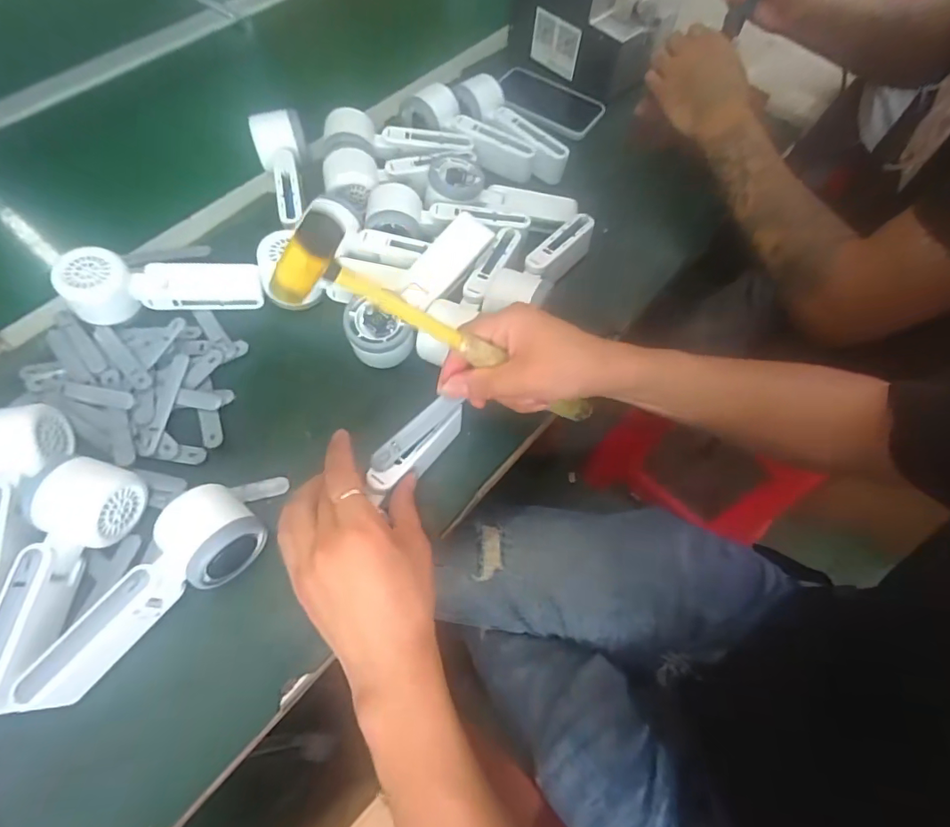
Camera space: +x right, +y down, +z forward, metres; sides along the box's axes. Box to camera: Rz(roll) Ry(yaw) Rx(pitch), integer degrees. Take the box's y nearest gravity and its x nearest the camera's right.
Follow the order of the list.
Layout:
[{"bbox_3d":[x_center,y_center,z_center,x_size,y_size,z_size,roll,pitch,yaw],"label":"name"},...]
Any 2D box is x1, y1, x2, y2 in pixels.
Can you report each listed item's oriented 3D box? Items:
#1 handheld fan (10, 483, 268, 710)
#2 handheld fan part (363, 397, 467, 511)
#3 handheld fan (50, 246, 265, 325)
[{"bbox_3d":[-0.222,0.129,0.350,0.063,0.052,0.170,31,66,13],"label":"handheld fan"},{"bbox_3d":[-0.046,0.026,0.391,0.030,0.024,0.094,41,71,17],"label":"handheld fan part"},{"bbox_3d":[-0.292,-0.120,0.477,0.169,0.048,0.049,-5,62,-20],"label":"handheld fan"}]

